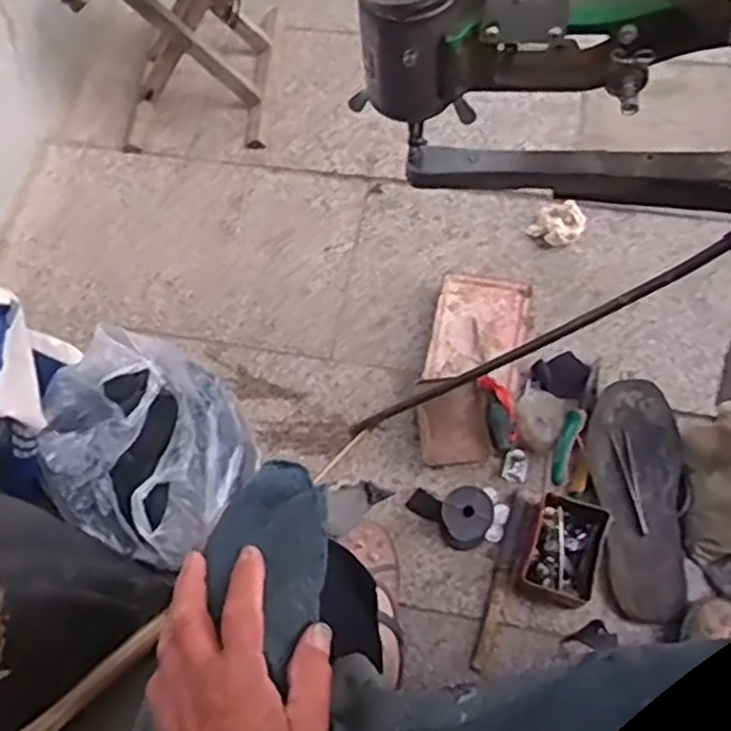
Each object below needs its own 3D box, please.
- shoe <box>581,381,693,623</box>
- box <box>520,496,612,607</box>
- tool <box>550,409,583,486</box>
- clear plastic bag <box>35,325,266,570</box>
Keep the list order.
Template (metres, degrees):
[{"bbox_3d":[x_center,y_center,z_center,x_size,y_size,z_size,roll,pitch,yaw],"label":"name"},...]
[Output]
[{"bbox_3d":[0.330,0.154,0.903,0.106,0.043,0.279,-5,64,2],"label":"shoe"},{"bbox_3d":[0.234,0.216,0.890,0.079,0.035,0.113,19,67,13],"label":"box"},{"bbox_3d":[0.247,0.098,0.936,0.024,0.015,0.097,17,66,11],"label":"tool"},{"bbox_3d":[-0.258,0.091,0.870,0.229,0.147,0.212,-31,66,-11],"label":"clear plastic bag"}]

